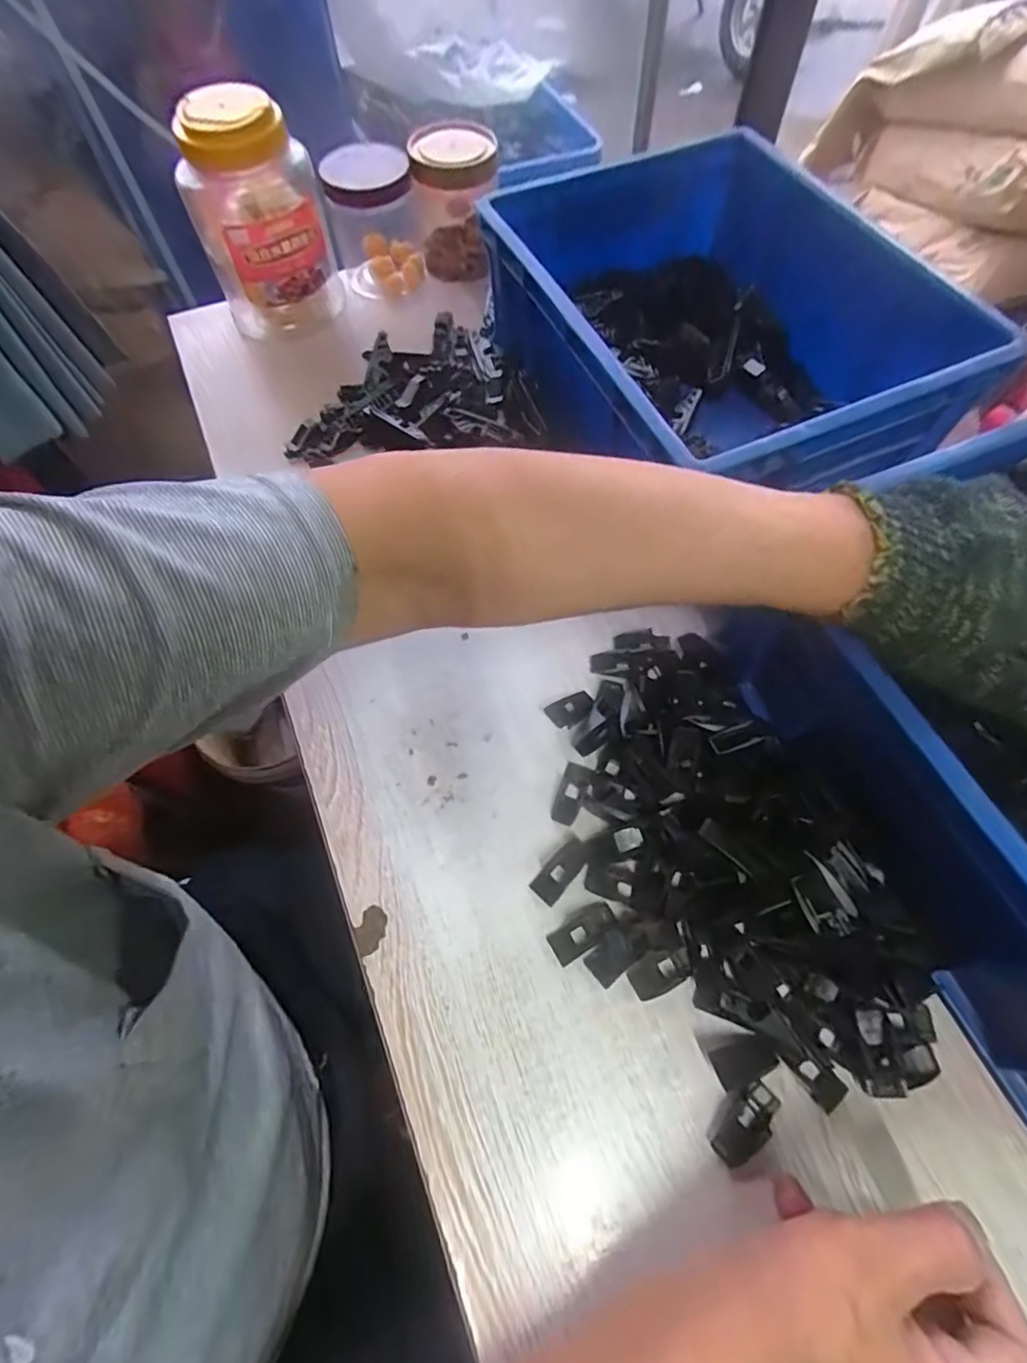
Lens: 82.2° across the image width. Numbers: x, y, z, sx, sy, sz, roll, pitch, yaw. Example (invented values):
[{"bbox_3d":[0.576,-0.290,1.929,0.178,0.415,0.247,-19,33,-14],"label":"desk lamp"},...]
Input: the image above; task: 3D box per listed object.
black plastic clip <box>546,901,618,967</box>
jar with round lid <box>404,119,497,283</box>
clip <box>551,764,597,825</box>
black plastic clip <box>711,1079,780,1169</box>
[{"bbox_3d":[0.041,0.148,0.349,0.042,0.007,0.020,-34,68,-14],"label":"black plastic clip"},{"bbox_3d":[-0.057,-0.484,0.602,0.078,0.117,0.076,-1,64,1],"label":"jar with round lid"},{"bbox_3d":[0.039,0.074,0.385,0.021,0.004,0.041,18,66,10],"label":"clip"},{"bbox_3d":[0.119,0.226,0.303,0.023,0.012,0.041,41,72,19],"label":"black plastic clip"}]

